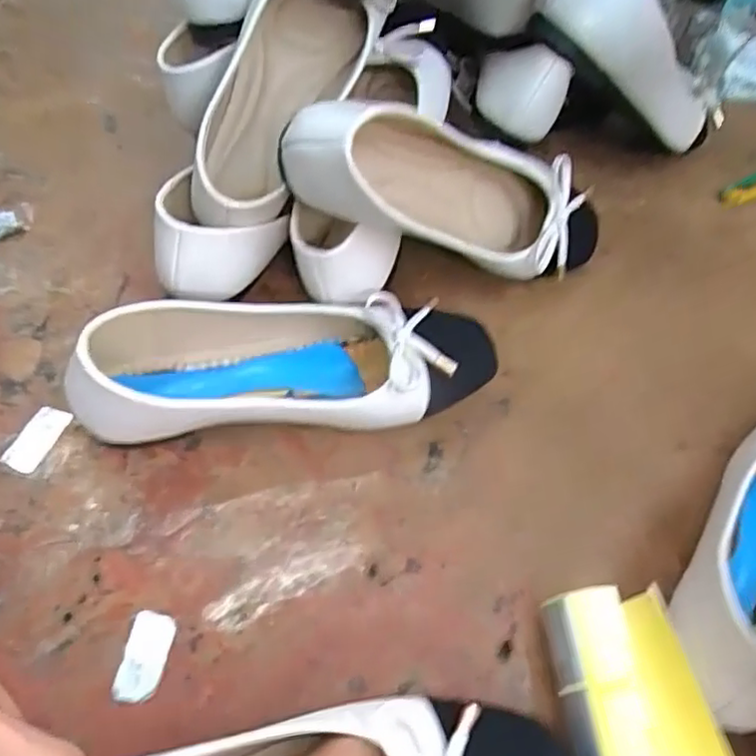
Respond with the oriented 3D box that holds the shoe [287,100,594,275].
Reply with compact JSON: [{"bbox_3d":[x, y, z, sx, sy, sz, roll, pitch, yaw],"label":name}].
[{"bbox_3d":[0.057,-0.118,0.429,0.250,0.078,0.068,6,48,-35],"label":"shoe"}]

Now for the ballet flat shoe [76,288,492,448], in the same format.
[{"bbox_3d":[-0.051,-0.008,0.397,0.248,0.061,0.084,-6,55,-8],"label":"ballet flat shoe"}]

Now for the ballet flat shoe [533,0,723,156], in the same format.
[{"bbox_3d":[0.198,-0.242,0.507,0.221,0.068,0.075,16,41,-44],"label":"ballet flat shoe"}]

